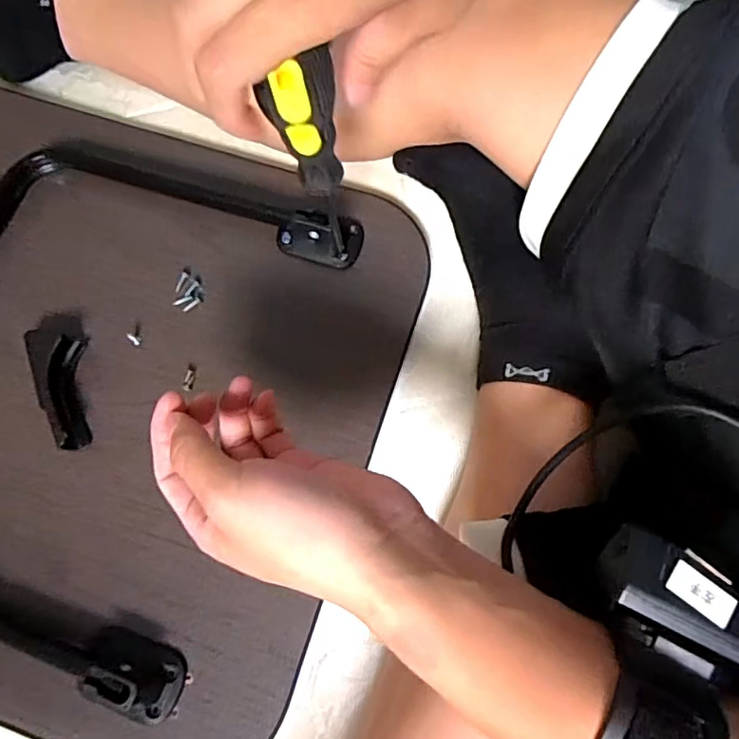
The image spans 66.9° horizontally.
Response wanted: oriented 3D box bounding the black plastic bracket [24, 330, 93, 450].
[{"bbox_3d":[-0.201,0.012,0.367,0.028,0.020,0.081,-18,76,-3],"label":"black plastic bracket"}]

